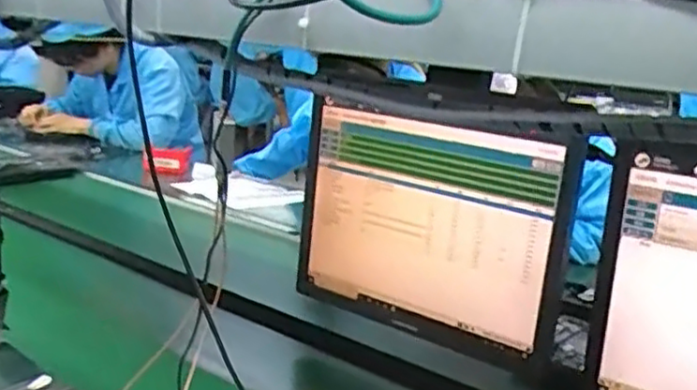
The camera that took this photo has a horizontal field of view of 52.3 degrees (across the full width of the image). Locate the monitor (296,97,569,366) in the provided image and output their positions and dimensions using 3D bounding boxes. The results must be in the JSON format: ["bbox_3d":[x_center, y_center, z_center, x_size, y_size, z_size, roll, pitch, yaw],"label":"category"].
[{"bbox_3d":[0.097,0.040,0.885,0.345,0.263,0.058,15,21,33],"label":"monitor"}]

